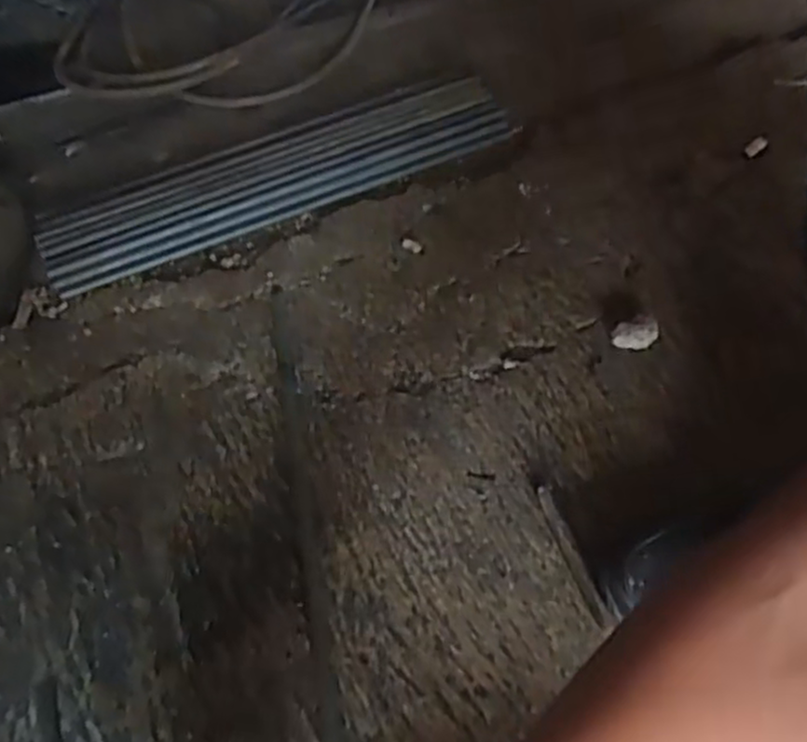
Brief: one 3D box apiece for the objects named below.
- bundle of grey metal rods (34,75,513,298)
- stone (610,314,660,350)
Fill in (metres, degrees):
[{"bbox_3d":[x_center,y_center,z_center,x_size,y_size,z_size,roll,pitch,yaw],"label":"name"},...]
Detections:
[{"bbox_3d":[-0.130,-0.215,0.790,0.494,0.014,0.121,-22,56,-11],"label":"bundle of grey metal rods"},{"bbox_3d":[0.200,-0.030,0.638,0.036,0.027,0.023,-26,57,-14],"label":"stone"}]

